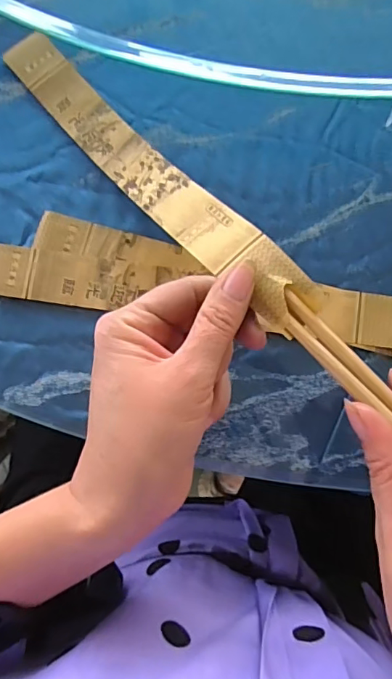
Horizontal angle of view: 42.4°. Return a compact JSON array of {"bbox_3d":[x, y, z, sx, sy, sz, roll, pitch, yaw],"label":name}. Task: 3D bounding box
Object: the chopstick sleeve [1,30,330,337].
[{"bbox_3d":[-0.031,-0.097,0.278,0.030,0.024,0.250,-39,64,-6],"label":"chopstick sleeve"}]

